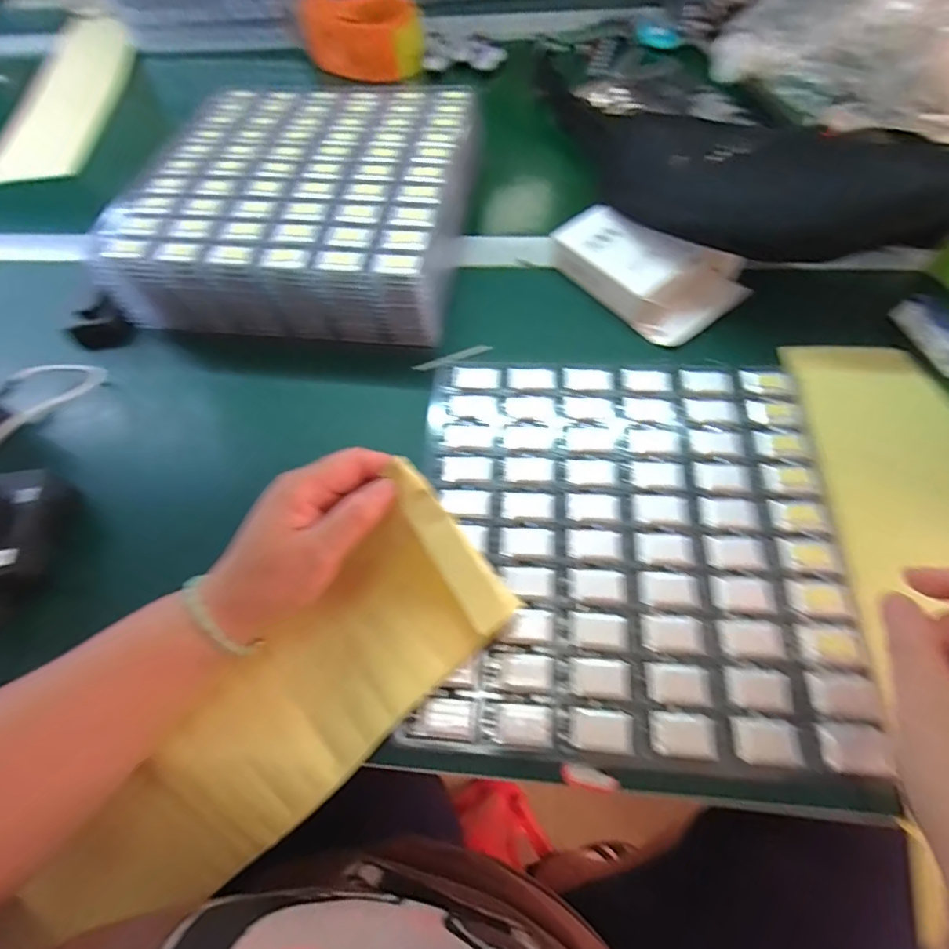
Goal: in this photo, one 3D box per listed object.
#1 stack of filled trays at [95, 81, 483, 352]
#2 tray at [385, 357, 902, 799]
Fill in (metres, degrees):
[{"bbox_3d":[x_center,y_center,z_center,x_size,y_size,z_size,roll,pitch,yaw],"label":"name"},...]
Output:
[{"bbox_3d":[-0.144,-0.246,0.456,0.255,0.069,0.258,7,62,7],"label":"stack of filled trays"},{"bbox_3d":[0.096,0.037,0.327,0.251,0.013,0.268,2,62,5],"label":"tray"}]

